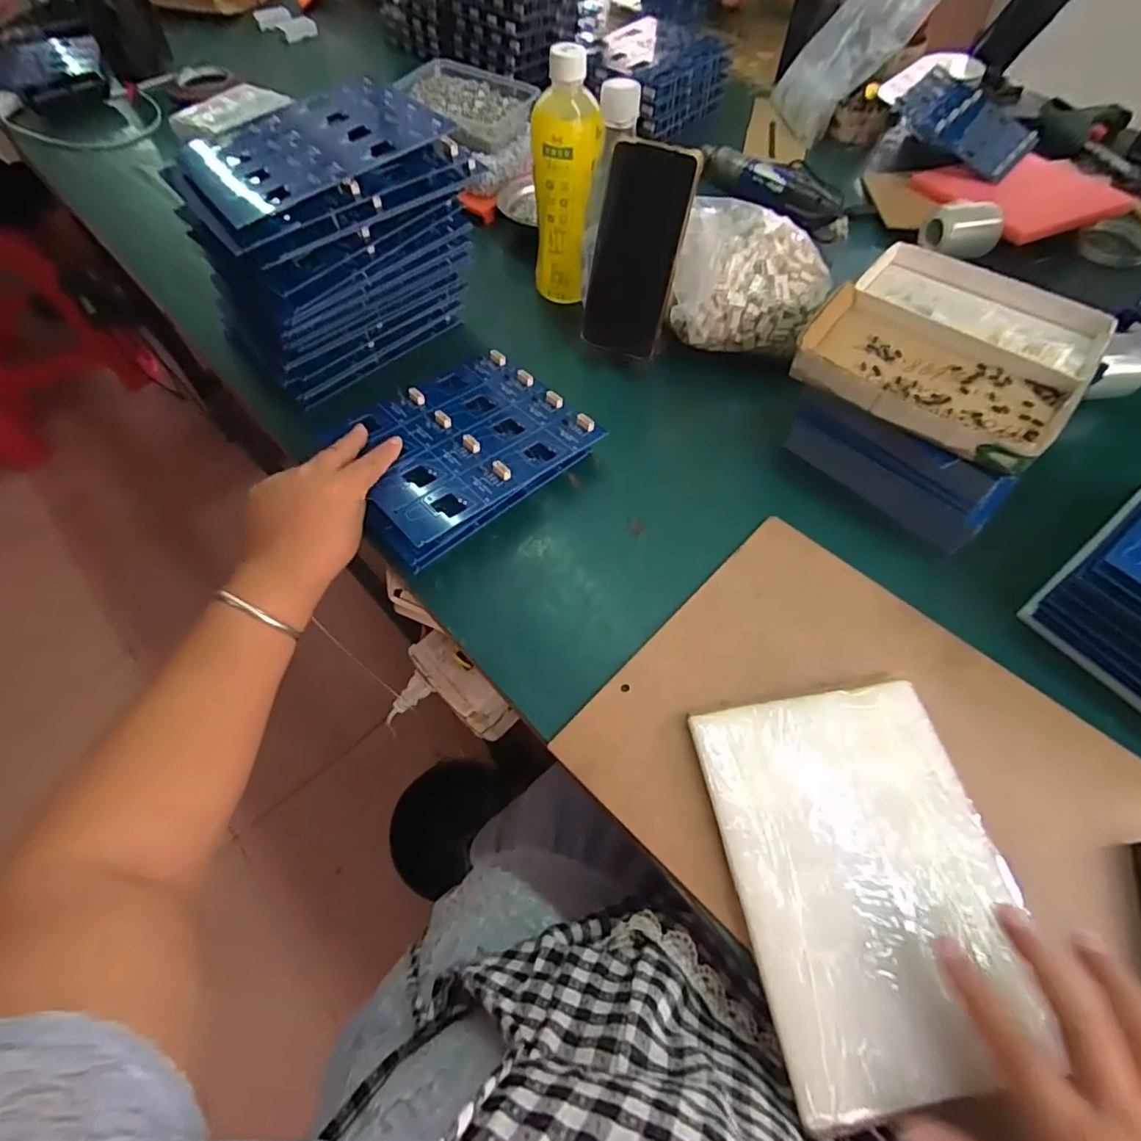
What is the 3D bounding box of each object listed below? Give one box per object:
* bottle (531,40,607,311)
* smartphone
[{"bbox_3d":[-0.002,-0.356,0.535,0.066,0.194,0.051,3,60,2],"label":"bottle"},{"bbox_3d":[0.060,-0.289,0.520,0.080,0.169,0.006,21,40,12],"label":"smartphone"}]

